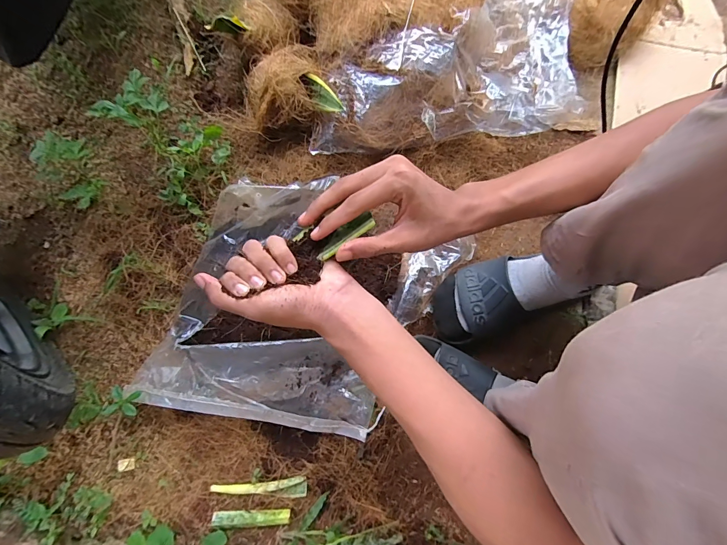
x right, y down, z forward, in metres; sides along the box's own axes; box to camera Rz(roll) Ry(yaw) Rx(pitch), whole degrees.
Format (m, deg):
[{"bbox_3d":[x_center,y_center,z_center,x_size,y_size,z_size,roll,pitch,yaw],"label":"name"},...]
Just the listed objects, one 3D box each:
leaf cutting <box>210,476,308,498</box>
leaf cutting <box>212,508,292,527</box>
[{"bbox_3d":[-0.148,0.311,0.495,0.132,0.006,0.024,-3,79,-2],"label":"leaf cutting"},{"bbox_3d":[-0.157,0.343,0.483,0.104,0.012,0.019,-1,79,1],"label":"leaf cutting"}]

